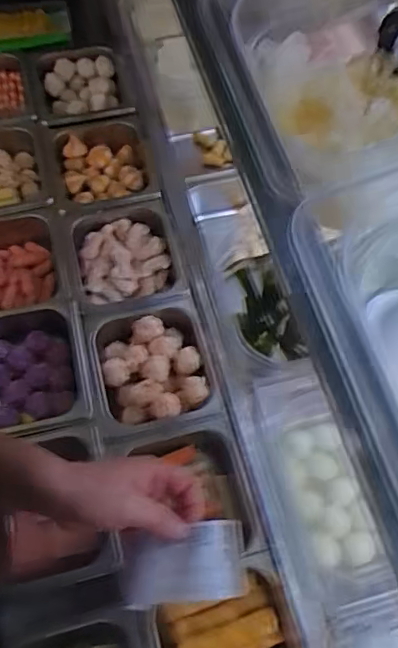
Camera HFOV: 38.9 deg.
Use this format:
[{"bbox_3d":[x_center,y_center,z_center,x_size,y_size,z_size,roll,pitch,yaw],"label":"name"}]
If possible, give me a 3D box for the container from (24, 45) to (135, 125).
[{"bbox_3d":[-0.207,-0.398,0.971,0.166,0.069,0.172,-9,65,-5],"label":"container"}]

